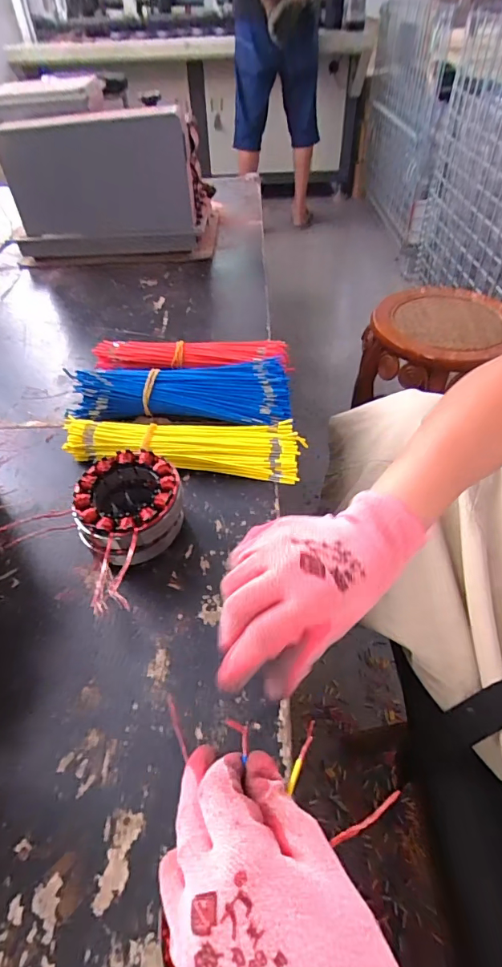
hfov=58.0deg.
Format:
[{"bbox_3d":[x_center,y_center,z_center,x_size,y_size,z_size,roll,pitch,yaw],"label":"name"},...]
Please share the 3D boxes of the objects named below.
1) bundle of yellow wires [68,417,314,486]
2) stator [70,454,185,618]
[{"bbox_3d":[-0.068,-0.043,0.478,0.238,0.032,0.068,6,49,7],"label":"bundle of yellow wires"},{"bbox_3d":[-0.102,0.026,0.392,0.083,0.066,0.088,-9,48,-6],"label":"stator"}]

